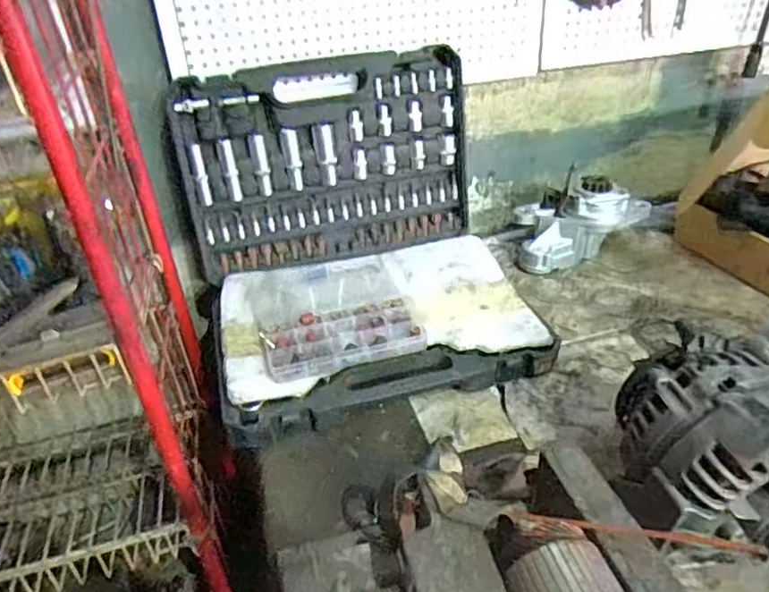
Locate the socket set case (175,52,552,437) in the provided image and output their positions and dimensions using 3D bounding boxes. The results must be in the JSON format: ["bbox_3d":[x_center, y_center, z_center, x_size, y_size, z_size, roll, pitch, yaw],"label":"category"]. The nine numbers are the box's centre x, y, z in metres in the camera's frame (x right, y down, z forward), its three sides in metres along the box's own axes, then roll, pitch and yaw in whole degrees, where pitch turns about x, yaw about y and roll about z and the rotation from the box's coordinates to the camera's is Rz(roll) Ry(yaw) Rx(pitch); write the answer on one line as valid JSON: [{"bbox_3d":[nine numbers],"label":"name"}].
[{"bbox_3d":[-0.035,-0.087,0.717,0.379,0.261,0.351,-11,34,-11],"label":"socket set case"}]

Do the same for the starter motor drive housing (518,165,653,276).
[{"bbox_3d":[0.292,-0.116,0.905,0.192,0.107,0.081,-14,35,-15],"label":"starter motor drive housing"}]

